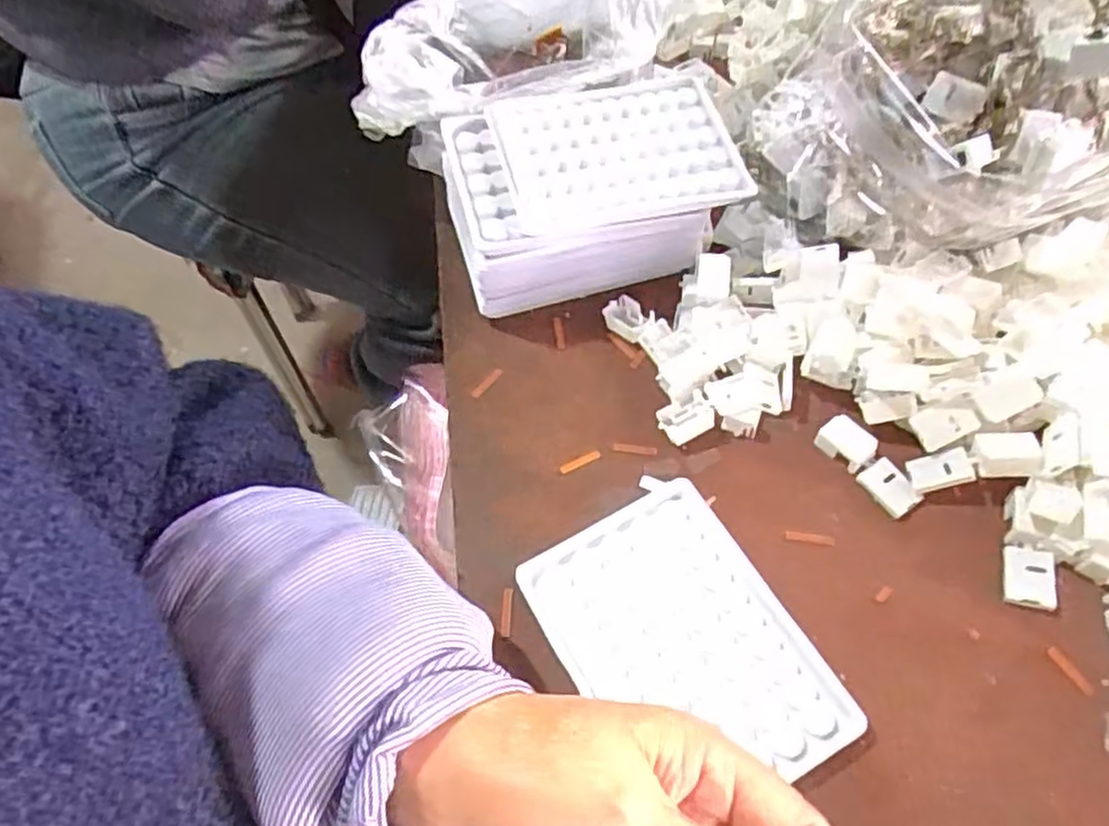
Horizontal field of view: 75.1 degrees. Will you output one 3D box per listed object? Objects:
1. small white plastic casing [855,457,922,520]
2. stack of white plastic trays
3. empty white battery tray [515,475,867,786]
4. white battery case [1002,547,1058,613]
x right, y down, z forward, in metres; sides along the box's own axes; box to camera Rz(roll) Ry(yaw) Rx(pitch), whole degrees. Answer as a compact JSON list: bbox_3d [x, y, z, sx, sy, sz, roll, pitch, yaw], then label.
[{"bbox_3d":[0.165,0.036,0.354,0.020,0.005,0.028,-33,62,-16],"label":"small white plastic casing"},{"bbox_3d":[0.021,-0.128,0.413,0.160,0.066,0.098,-13,59,-4],"label":"stack of white plastic trays"},{"bbox_3d":[0.055,0.101,0.317,0.094,0.011,0.133,-29,61,-13],"label":"empty white battery tray"},{"bbox_3d":[0.215,0.074,0.326,0.020,0.006,0.027,15,61,12],"label":"white battery case"}]

